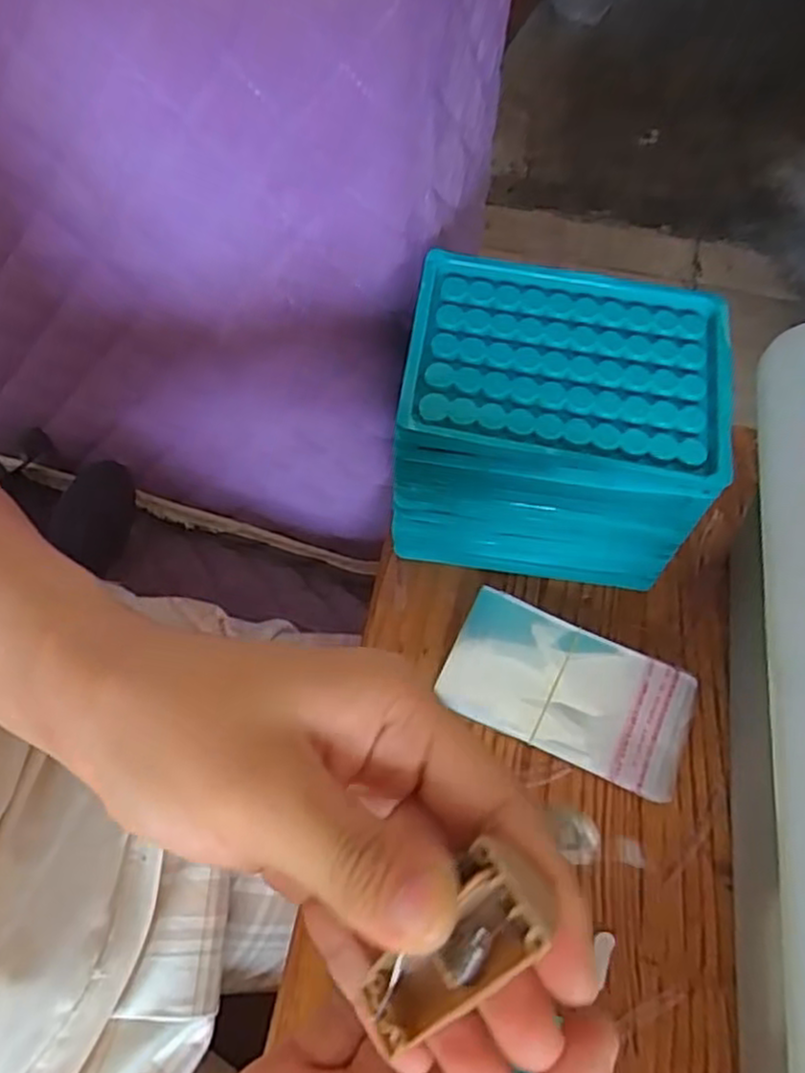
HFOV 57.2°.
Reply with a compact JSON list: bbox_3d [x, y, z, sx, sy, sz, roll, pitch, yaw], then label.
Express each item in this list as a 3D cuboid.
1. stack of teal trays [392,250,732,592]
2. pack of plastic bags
[{"bbox_3d":[0.066,-0.045,0.346,0.127,0.116,0.092,7,62,3],"label":"stack of teal trays"},{"bbox_3d":[0.077,0.072,0.345,0.110,0.010,0.060,23,64,11],"label":"pack of plastic bags"}]

